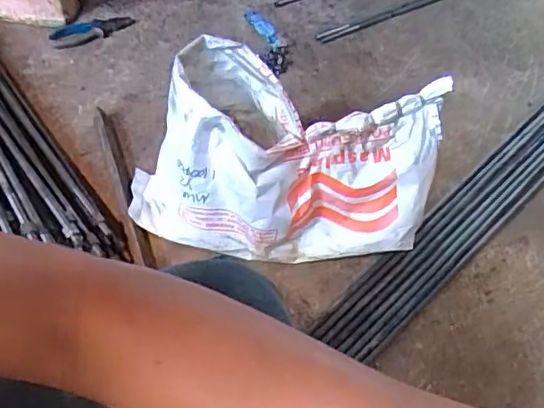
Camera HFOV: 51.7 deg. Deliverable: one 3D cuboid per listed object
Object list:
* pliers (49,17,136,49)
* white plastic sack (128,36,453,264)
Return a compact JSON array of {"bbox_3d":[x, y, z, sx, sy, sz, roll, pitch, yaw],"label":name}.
[{"bbox_3d":[-0.384,-0.382,1.212,0.183,0.019,0.072,-24,59,-21],"label":"pliers"},{"bbox_3d":[0.014,-0.062,0.866,0.446,0.269,0.193,14,53,5],"label":"white plastic sack"}]

